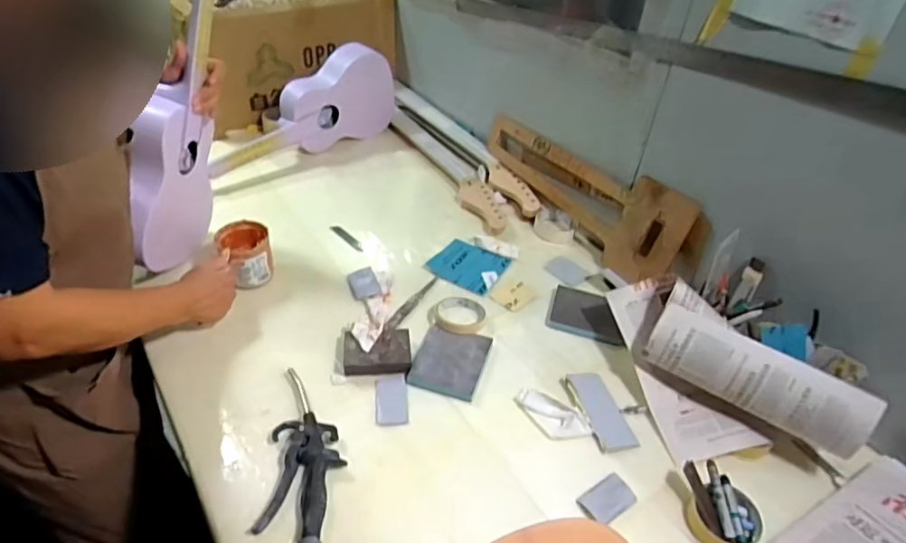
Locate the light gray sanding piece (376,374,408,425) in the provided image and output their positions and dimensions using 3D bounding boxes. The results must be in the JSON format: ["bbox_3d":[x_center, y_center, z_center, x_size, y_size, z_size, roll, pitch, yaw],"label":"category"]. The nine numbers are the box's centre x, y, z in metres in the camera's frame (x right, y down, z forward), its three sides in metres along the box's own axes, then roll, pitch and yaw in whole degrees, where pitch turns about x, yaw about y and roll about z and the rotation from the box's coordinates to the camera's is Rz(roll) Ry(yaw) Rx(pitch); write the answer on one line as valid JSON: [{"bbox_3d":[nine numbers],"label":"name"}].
[{"bbox_3d":[-0.085,0.176,0.769,0.043,0.004,0.076,-2,41,-7],"label":"light gray sanding piece"}]

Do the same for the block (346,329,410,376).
[{"bbox_3d":[-0.110,0.117,0.820,0.096,0.024,0.075,-2,41,-7],"label":"block"}]

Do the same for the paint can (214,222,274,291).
[{"bbox_3d":[-0.340,-0.030,0.926,0.080,0.079,0.076,2,40,-2],"label":"paint can"}]

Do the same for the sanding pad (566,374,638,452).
[{"bbox_3d":[0.204,0.190,0.776,0.050,0.009,0.130,-7,42,-12],"label":"sanding pad"}]

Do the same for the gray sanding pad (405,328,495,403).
[{"bbox_3d":[-0.003,0.130,0.819,0.097,0.019,0.113,13,41,10],"label":"gray sanding pad"}]

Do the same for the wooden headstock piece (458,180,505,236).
[{"bbox_3d":[0.061,-0.136,1.132,0.074,0.022,0.174,-16,44,-22],"label":"wooden headstock piece"}]

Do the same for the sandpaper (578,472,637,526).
[{"bbox_3d":[0.187,0.275,0.675,0.071,0.011,0.043,-25,48,-29],"label":"sandpaper"}]

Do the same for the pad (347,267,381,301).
[{"bbox_3d":[-0.151,0.021,0.941,0.047,0.004,0.073,-13,43,-19],"label":"pad"}]

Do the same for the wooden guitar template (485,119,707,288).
[{"bbox_3d":[0.239,-0.145,1.064,0.023,0.162,0.531,-2,30,-39],"label":"wooden guitar template"}]

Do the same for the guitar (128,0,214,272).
[{"bbox_3d":[-0.401,-0.275,0.841,0.060,0.581,0.194,21,18,19],"label":"guitar"}]

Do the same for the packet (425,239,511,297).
[{"bbox_3d":[0.028,-0.011,1.009,0.120,0.008,0.116,24,42,20],"label":"packet"}]

